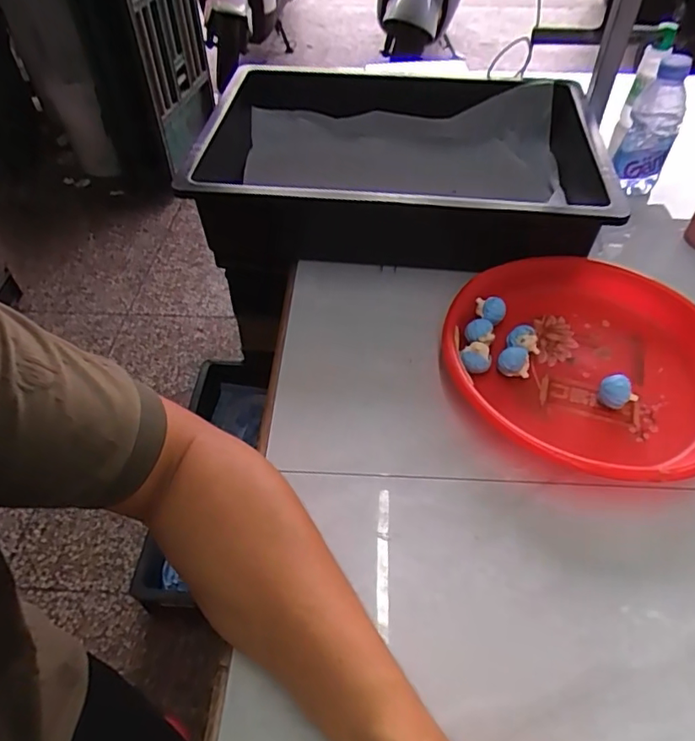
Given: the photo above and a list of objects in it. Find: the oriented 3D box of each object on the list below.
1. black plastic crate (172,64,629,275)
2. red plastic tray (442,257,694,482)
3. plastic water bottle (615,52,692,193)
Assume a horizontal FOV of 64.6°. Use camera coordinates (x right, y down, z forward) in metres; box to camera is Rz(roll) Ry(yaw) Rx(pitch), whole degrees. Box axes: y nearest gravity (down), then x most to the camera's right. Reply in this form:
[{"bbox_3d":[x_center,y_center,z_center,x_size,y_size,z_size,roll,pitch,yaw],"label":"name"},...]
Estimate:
[{"bbox_3d":[0.049,-0.249,0.679,0.499,0.115,0.304,4,49,5],"label":"black plastic crate"},{"bbox_3d":[0.216,-0.007,0.500,0.244,0.039,0.250,-17,50,-14],"label":"red plastic tray"},{"bbox_3d":[0.359,-0.286,0.652,0.057,0.146,0.048,25,54,21],"label":"plastic water bottle"}]

